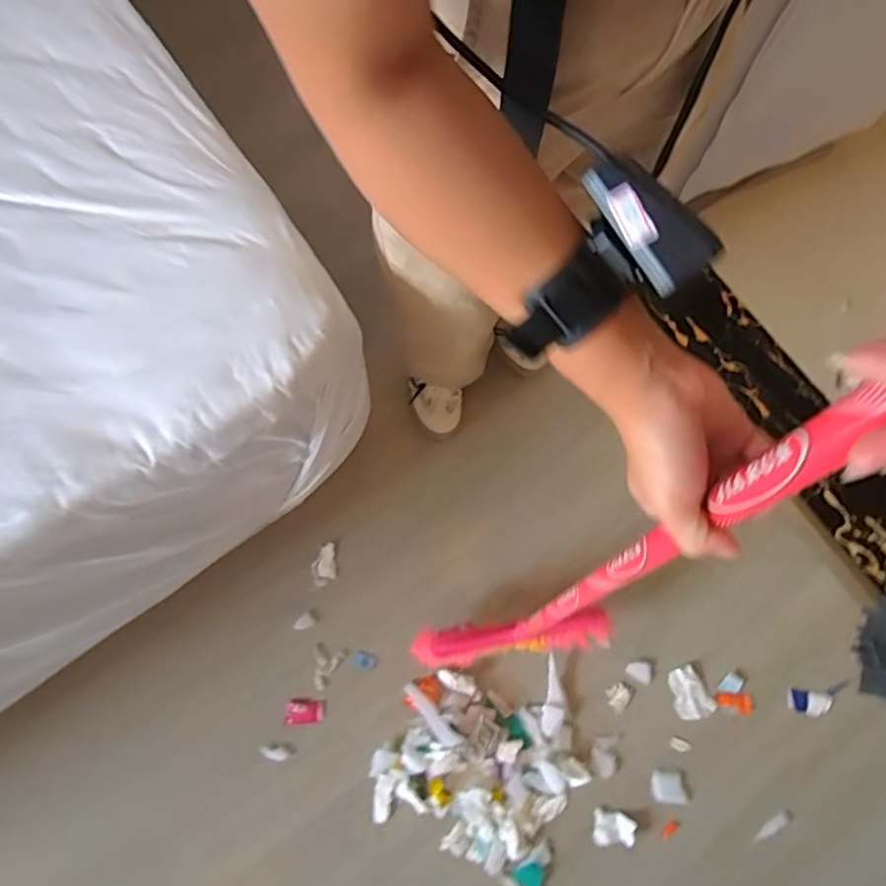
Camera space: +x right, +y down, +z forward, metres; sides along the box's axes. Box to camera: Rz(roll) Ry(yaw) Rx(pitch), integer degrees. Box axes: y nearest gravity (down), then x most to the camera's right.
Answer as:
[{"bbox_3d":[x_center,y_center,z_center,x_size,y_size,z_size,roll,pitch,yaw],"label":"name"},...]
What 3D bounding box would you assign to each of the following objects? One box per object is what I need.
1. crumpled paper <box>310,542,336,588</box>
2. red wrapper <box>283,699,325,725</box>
[{"bbox_3d":[-0.215,0.218,1.063,0.041,0.008,0.075,-4,74,-4],"label":"crumpled paper"},{"bbox_3d":[-0.234,0.453,0.999,0.064,0.006,0.039,0,74,-2],"label":"red wrapper"}]

